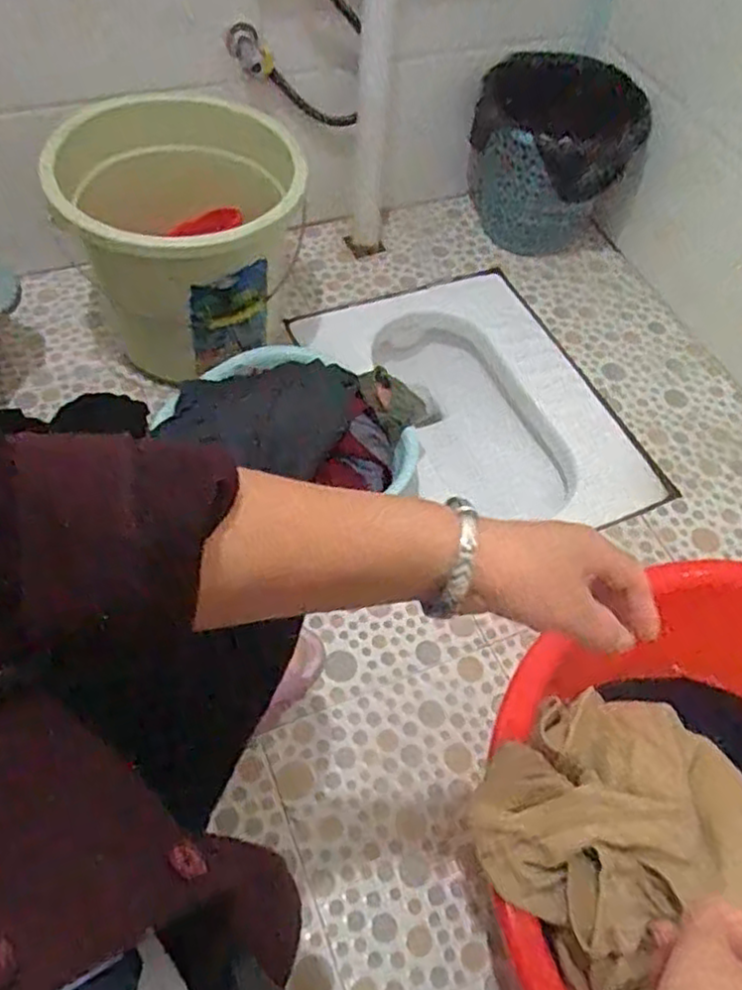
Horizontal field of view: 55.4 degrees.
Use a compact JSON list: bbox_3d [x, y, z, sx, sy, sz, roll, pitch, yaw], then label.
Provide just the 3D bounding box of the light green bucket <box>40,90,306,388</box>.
[{"bbox_3d":[-0.264,-0.363,1.015,0.304,0.302,0.329,2,56,-3],"label":"light green bucket"}]

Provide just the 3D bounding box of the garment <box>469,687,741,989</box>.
[{"bbox_3d":[0.271,0.314,0.620,0.264,0.130,0.318,-38,66,-25],"label":"garment"}]

